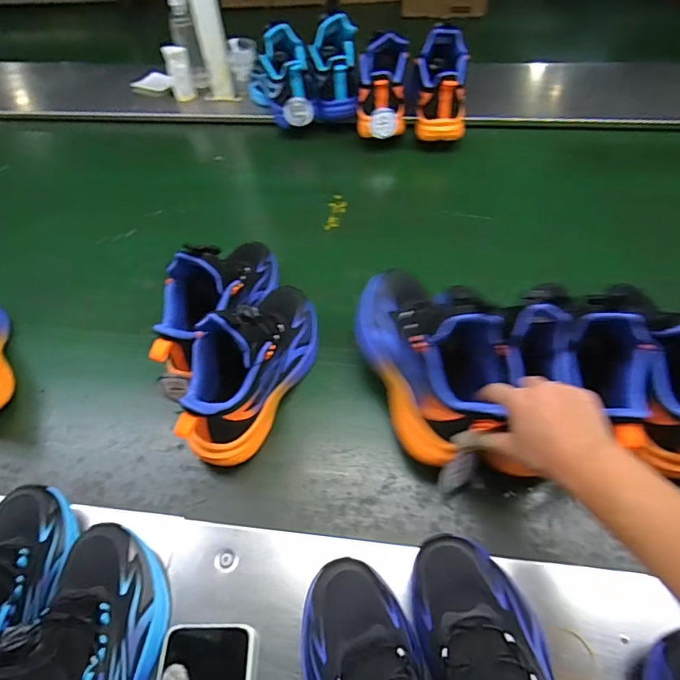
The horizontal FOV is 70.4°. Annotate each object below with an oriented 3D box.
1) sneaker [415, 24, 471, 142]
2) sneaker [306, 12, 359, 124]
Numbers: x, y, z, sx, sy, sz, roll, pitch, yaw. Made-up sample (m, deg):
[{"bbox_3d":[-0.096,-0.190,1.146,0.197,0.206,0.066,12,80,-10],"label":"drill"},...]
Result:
[{"bbox_3d":[0.176,-0.447,0.841,0.089,0.111,0.174,3,92,7],"label":"sneaker"},{"bbox_3d":[-0.018,-0.503,0.886,0.095,0.089,0.172,-1,91,3],"label":"sneaker"}]

